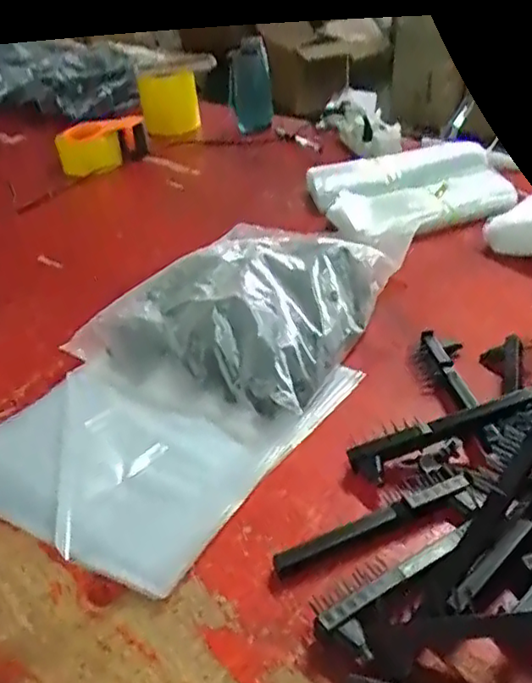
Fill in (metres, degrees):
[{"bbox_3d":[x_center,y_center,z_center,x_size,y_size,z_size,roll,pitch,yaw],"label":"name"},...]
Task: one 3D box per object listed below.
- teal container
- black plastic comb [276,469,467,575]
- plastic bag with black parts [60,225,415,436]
[{"bbox_3d":[-0.035,-0.545,1.392,0.090,0.167,0.101,-5,35,1],"label":"teal container"},{"bbox_3d":[0.089,0.146,0.518,0.175,0.016,0.019,-18,37,-16],"label":"black plastic comb"},{"bbox_3d":[-0.011,-0.049,0.761,0.264,0.069,0.345,18,42,29],"label":"plastic bag with black parts"}]

